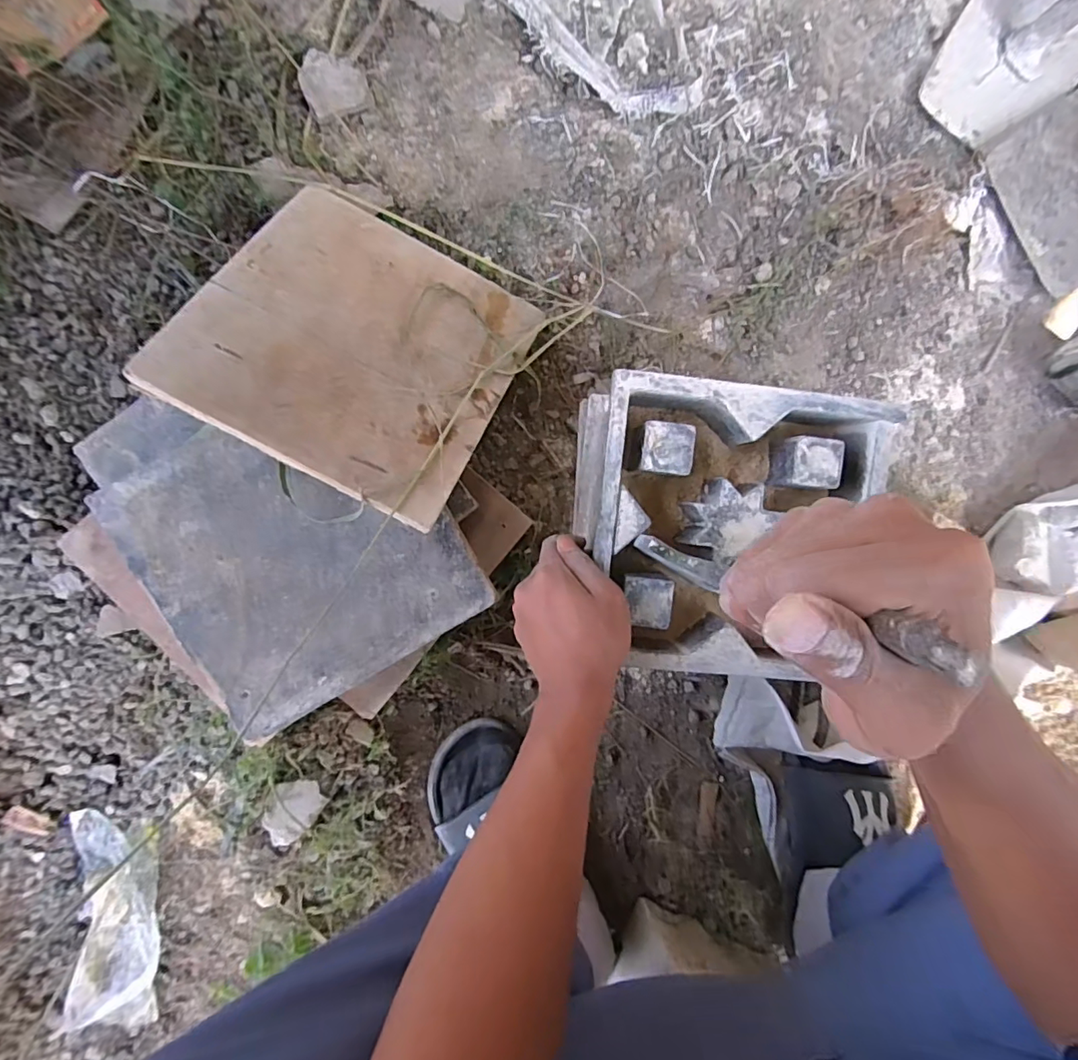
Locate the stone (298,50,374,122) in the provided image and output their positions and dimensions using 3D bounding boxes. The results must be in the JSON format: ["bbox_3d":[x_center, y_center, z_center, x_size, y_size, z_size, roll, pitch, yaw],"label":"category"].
[{"bbox_3d":[-0.185,-0.404,0.482,0.056,0.023,0.046,-25,93,-3],"label":"stone"}]

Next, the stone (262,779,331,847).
[{"bbox_3d":[-0.237,0.270,0.510,0.047,0.022,0.073,37,89,-4],"label":"stone"}]

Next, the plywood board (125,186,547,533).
[{"bbox_3d":[-0.142,-0.158,0.444,0.235,0.009,0.251,28,64,-9],"label":"plywood board"}]

